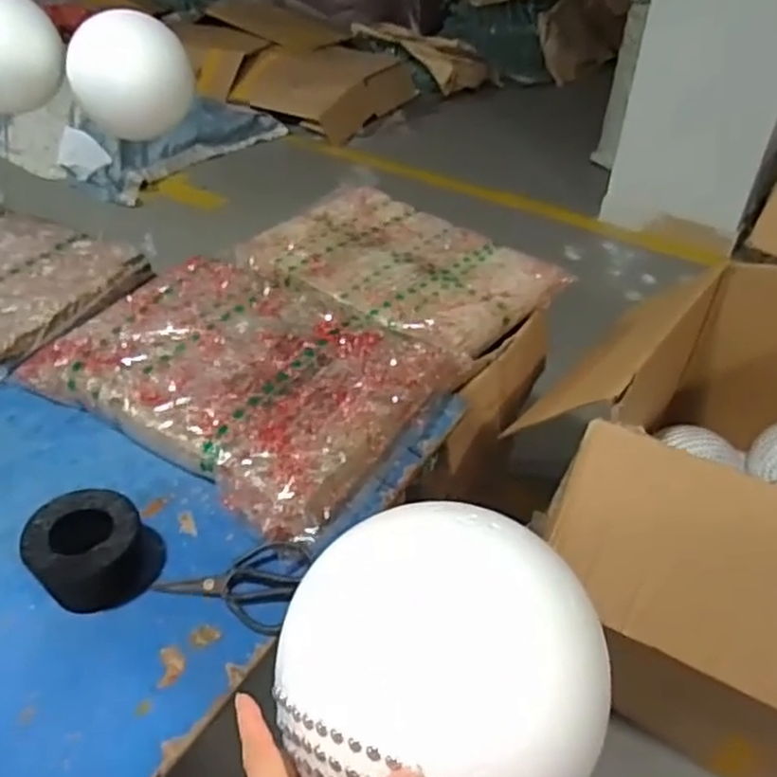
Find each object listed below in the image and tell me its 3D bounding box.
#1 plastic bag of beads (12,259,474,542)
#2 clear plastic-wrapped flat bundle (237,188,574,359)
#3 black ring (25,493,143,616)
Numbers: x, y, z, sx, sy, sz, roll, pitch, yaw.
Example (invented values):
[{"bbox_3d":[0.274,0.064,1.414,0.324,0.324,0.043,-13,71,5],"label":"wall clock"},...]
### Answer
[{"bbox_3d":[-0.188,-0.036,1.024,0.533,0.062,0.427,25,45,28],"label":"plastic bag of beads"},{"bbox_3d":[0.015,-0.242,1.354,0.543,0.047,0.380,28,47,30],"label":"clear plastic-wrapped flat bundle"},{"bbox_3d":[-0.321,0.173,0.764,0.110,0.082,0.104,0,39,0],"label":"black ring"}]

